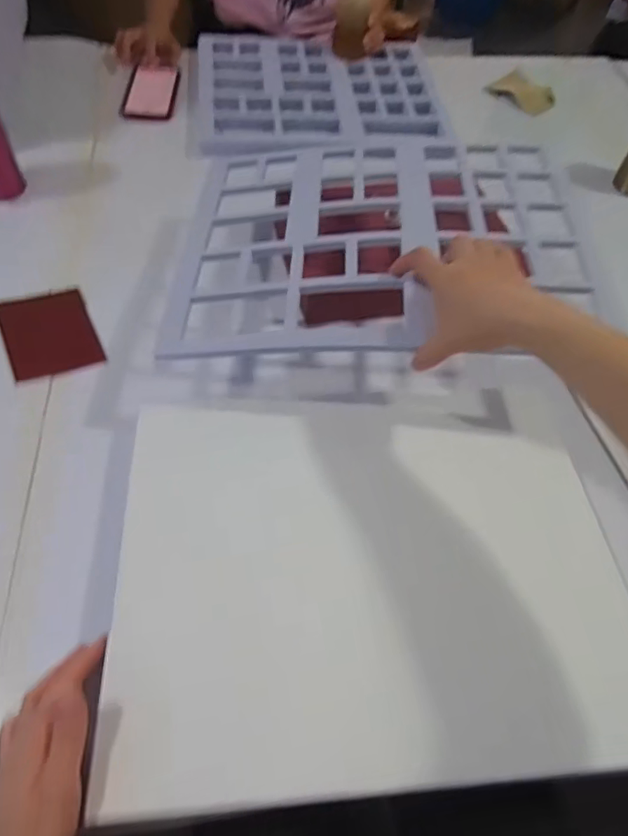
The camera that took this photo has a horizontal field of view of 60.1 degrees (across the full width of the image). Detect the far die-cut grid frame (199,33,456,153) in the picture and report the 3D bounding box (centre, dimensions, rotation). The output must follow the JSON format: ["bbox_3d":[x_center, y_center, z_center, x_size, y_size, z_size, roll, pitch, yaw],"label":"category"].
[{"bbox_3d":[0.013,-0.594,0.981,0.424,0.013,0.366,-4,58,-7],"label":"far die-cut grid frame"}]

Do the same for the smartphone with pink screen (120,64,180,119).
[{"bbox_3d":[-0.287,-0.583,0.965,0.084,0.008,0.170,0,55,-5],"label":"smartphone with pink screen"}]

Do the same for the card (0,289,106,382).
[{"bbox_3d":[-0.312,-0.102,0.642,0.096,0.004,0.123,-17,61,-27],"label":"card"}]

